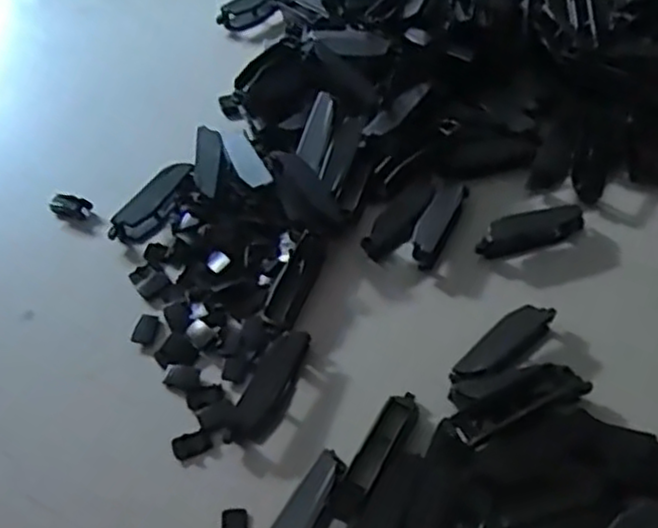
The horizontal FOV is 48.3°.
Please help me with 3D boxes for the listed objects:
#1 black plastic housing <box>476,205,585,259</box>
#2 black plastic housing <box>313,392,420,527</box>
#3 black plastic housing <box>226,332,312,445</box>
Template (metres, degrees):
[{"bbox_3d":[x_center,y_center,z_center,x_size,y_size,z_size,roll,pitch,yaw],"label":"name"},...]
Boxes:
[{"bbox_3d":[0.128,-0.022,0.463,0.072,0.024,0.013,-16,55,-10],"label":"black plastic housing"},{"bbox_3d":[0.007,0.124,0.364,0.018,0.015,0.142,24,58,18],"label":"black plastic housing"},{"bbox_3d":[-0.032,0.068,0.402,0.024,0.018,0.068,23,57,18],"label":"black plastic housing"}]

